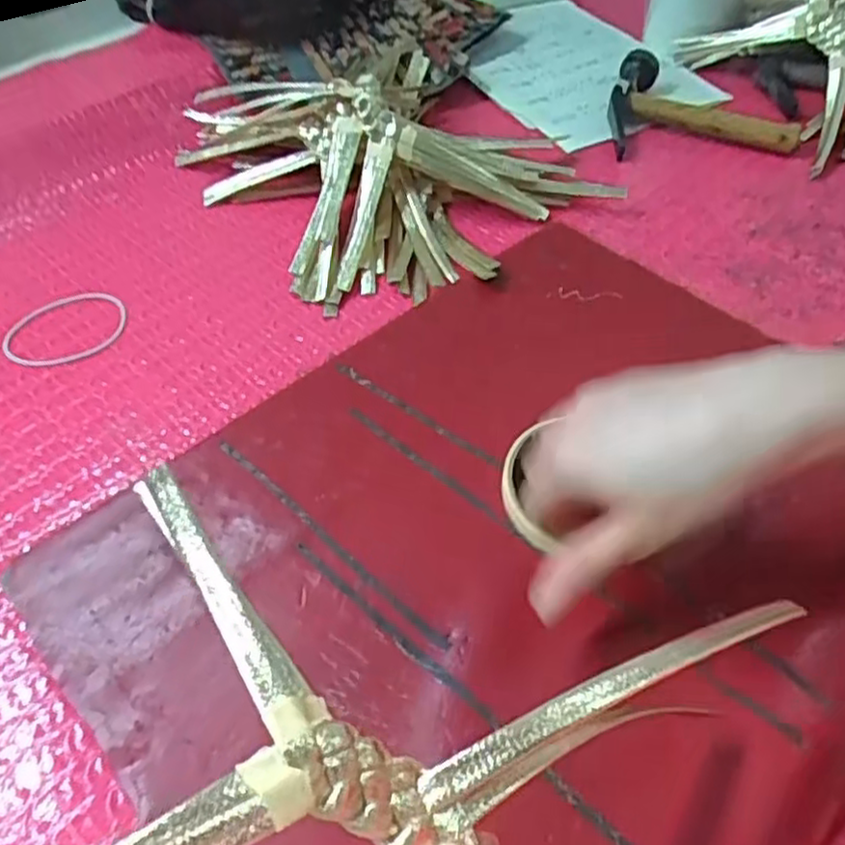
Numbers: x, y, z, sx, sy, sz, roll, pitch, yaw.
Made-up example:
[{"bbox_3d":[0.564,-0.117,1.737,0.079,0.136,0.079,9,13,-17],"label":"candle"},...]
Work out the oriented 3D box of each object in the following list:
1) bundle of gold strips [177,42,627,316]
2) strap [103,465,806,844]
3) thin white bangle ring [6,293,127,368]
[{"bbox_3d":[-0.034,-0.199,0.523,0.246,0.072,0.290,-34,57,-27],"label":"bundle of gold strips"},{"bbox_3d":[-0.021,0.059,0.214,0.268,0.026,0.134,-5,47,-25],"label":"strap"},{"bbox_3d":[-0.223,-0.060,0.452,0.072,0.005,0.065,-9,50,-9],"label":"thin white bangle ring"}]

